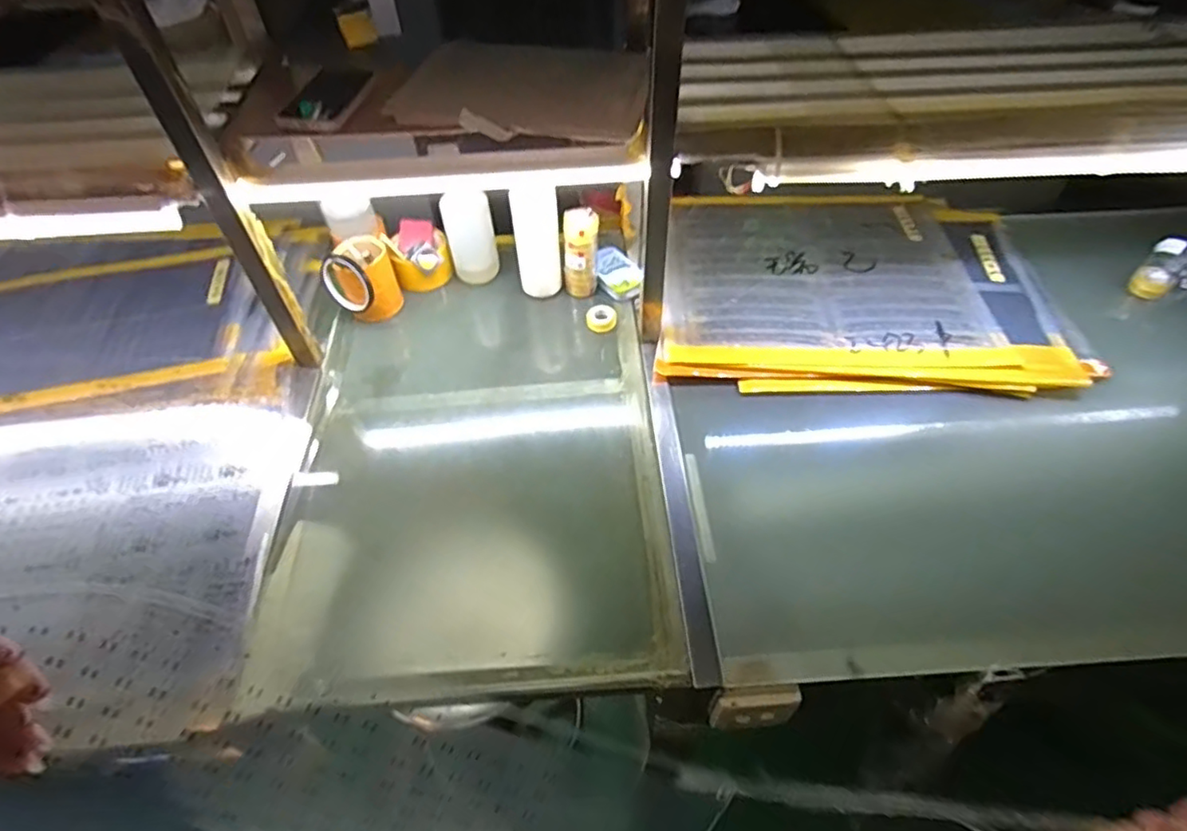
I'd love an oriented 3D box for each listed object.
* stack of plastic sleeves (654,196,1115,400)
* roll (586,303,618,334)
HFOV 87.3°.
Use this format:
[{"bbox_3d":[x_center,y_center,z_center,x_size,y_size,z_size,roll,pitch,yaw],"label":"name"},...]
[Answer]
[{"bbox_3d":[0.433,-0.215,1.032,0.655,0.051,0.432,3,52,4],"label":"stack of plastic sleeves"},{"bbox_3d":[0.013,-0.155,0.999,0.048,0.018,0.051,-1,51,1],"label":"roll"}]

